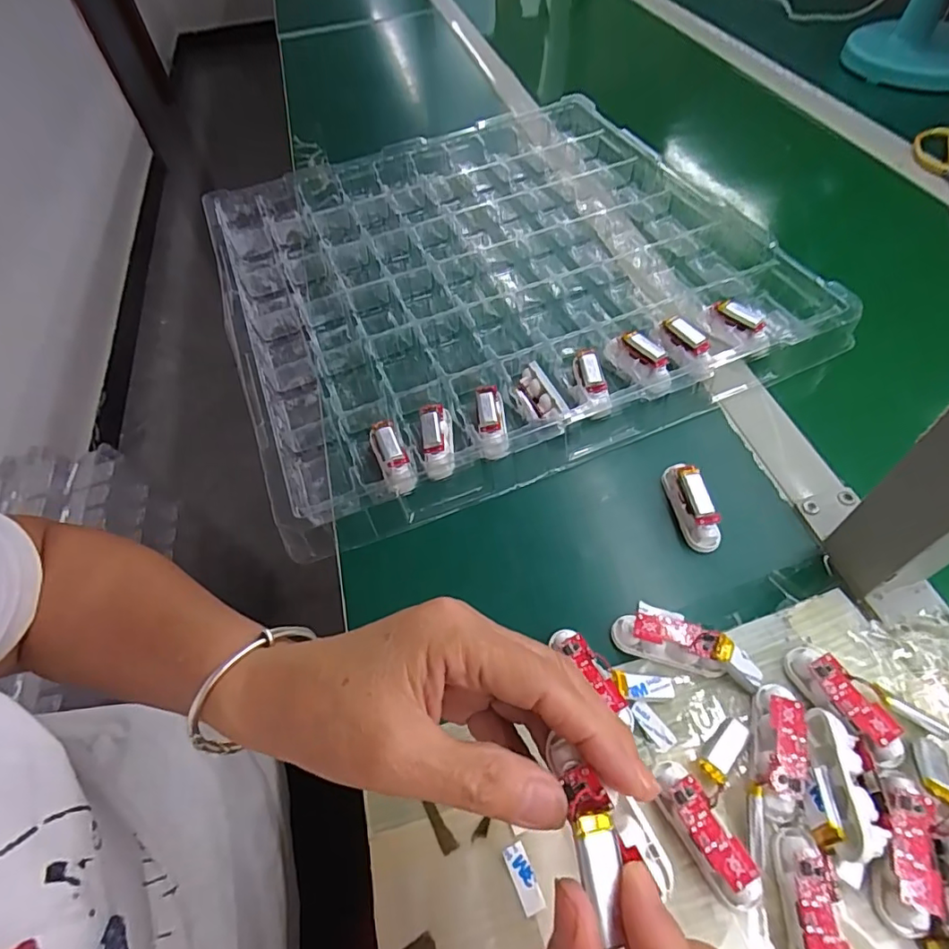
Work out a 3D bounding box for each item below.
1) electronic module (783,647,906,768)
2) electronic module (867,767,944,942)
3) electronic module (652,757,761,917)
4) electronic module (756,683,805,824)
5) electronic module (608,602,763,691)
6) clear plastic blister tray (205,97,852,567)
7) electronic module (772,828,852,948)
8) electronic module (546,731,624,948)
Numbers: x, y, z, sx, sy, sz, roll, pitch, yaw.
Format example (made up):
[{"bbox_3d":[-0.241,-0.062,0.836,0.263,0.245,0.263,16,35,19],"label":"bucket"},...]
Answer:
[{"bbox_3d":[0.190,0.118,0.272,0.019,0.020,0.062,-25,57,-11],"label":"electronic module"},{"bbox_3d":[0.191,0.168,0.237,0.020,0.019,0.059,17,59,17],"label":"electronic module"},{"bbox_3d":[0.107,0.167,0.246,0.018,0.018,0.060,-26,57,-12],"label":"electronic module"},{"bbox_3d":[0.151,0.136,0.262,0.017,0.016,0.061,15,58,15],"label":"electronic module"},{"bbox_3d":[0.119,0.094,0.295,0.077,0.025,0.029,21,60,19],"label":"electronic module"},{"bbox_3d":[0.006,-0.198,0.500,0.455,0.034,0.465,-20,56,-8],"label":"clear plastic blister tray"},{"bbox_3d":[0.145,0.191,0.227,0.017,0.020,0.062,2,56,7],"label":"electronic module"},{"bbox_3d":[0.038,0.116,0.172,0.015,0.009,0.056,-12,50,-3],"label":"electronic module"}]

